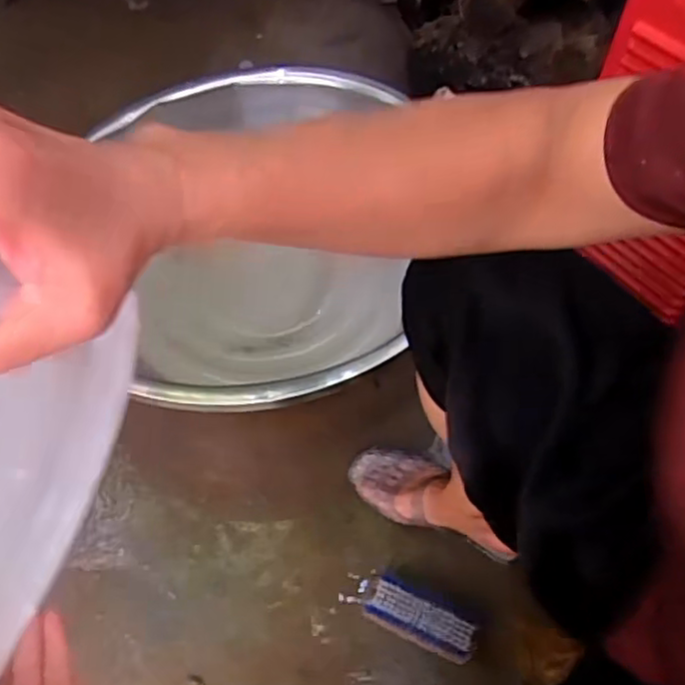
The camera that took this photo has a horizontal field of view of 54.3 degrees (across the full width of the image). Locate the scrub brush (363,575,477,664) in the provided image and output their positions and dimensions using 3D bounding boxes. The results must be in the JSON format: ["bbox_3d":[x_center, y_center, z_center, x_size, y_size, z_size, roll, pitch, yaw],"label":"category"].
[{"bbox_3d":[0.088,0.313,0.752,0.122,0.033,0.049,24,60,15],"label":"scrub brush"}]

